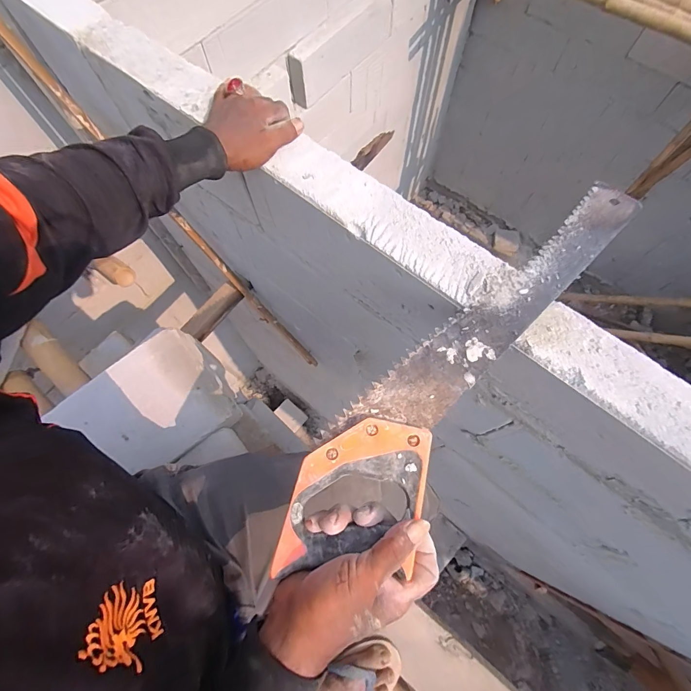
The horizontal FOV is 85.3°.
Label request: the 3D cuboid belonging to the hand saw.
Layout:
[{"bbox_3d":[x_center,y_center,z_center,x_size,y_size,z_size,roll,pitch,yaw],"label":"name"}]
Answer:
[{"bbox_3d":[0.139,0.004,0.380,0.529,0.019,0.092,-41,75,-15],"label":"hand saw"}]

